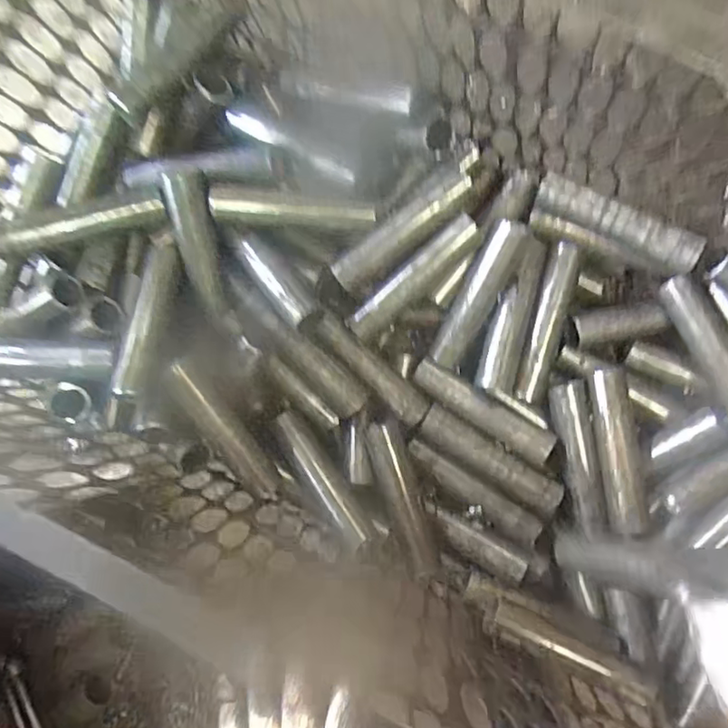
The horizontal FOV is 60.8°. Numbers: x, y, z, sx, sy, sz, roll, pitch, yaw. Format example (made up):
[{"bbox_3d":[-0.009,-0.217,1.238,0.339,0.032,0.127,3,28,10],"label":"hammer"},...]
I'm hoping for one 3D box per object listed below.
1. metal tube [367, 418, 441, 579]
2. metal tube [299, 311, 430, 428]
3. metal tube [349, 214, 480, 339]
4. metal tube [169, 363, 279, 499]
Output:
[{"bbox_3d":[0.048,0.160,0.742,0.039,0.043,0.189,-15,85,6],"label":"metal tube"},{"bbox_3d":[0.003,0.003,0.746,0.183,0.036,0.039,43,93,-9],"label":"metal tube"},{"bbox_3d":[0.058,-0.099,0.727,0.180,0.038,0.034,-42,83,3],"label":"metal tube"},{"bbox_3d":[-0.160,0.085,0.701,0.030,0.027,0.193,-32,113,4],"label":"metal tube"}]

